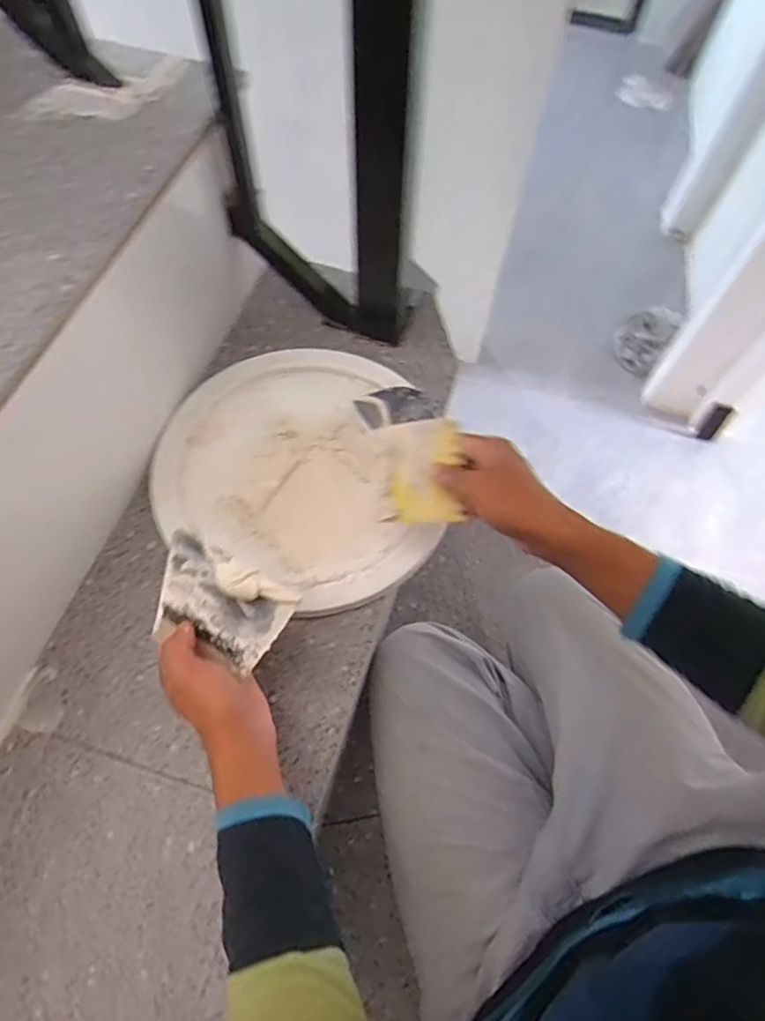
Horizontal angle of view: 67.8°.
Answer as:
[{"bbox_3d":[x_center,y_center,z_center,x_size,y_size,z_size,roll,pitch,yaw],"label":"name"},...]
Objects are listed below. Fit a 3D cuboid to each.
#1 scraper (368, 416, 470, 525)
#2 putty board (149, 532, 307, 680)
[{"bbox_3d":[0.031,-0.033,0.485,0.070,0.010,0.088,-4,97,13],"label":"scraper"},{"bbox_3d":[-0.124,0.073,0.433,0.104,0.011,0.082,25,105,8],"label":"putty board"}]

